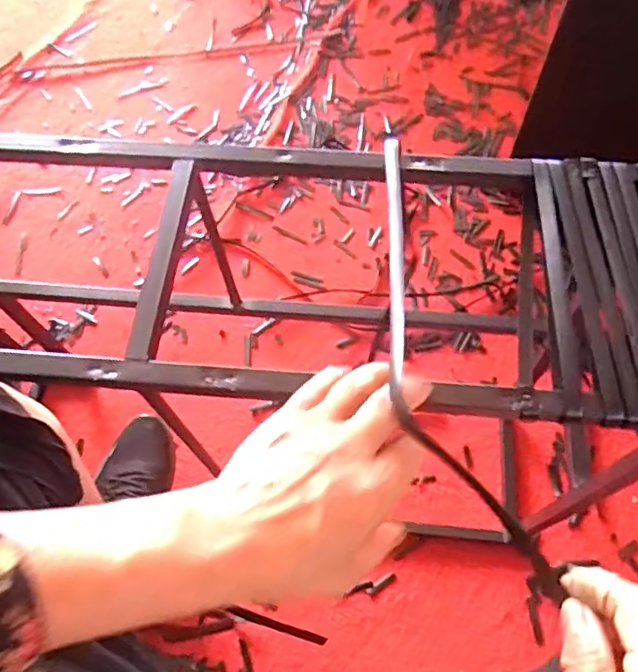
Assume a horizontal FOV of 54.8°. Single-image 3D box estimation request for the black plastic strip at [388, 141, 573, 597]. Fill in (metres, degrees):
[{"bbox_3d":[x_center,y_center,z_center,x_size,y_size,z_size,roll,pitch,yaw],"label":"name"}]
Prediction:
[{"bbox_3d":[0.057,-0.004,0.331,0.053,0.020,0.276,-10,63,-5],"label":"black plastic strip"}]

